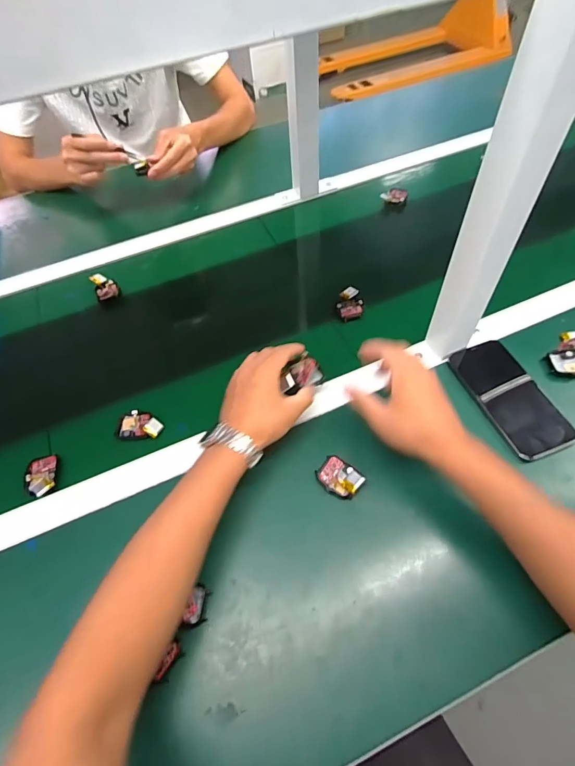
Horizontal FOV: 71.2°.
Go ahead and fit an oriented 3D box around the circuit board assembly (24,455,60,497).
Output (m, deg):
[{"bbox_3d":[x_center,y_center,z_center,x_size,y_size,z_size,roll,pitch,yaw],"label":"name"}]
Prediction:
[{"bbox_3d":[-0.296,0.112,0.481,0.037,0.010,0.054,-12,56,-4],"label":"circuit board assembly"}]

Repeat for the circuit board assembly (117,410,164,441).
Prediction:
[{"bbox_3d":[-0.189,0.053,0.512,0.057,0.010,0.037,-2,55,3],"label":"circuit board assembly"}]

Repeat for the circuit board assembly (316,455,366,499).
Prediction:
[{"bbox_3d":[0.058,0.105,0.450,0.049,0.012,0.037,38,66,26],"label":"circuit board assembly"}]

